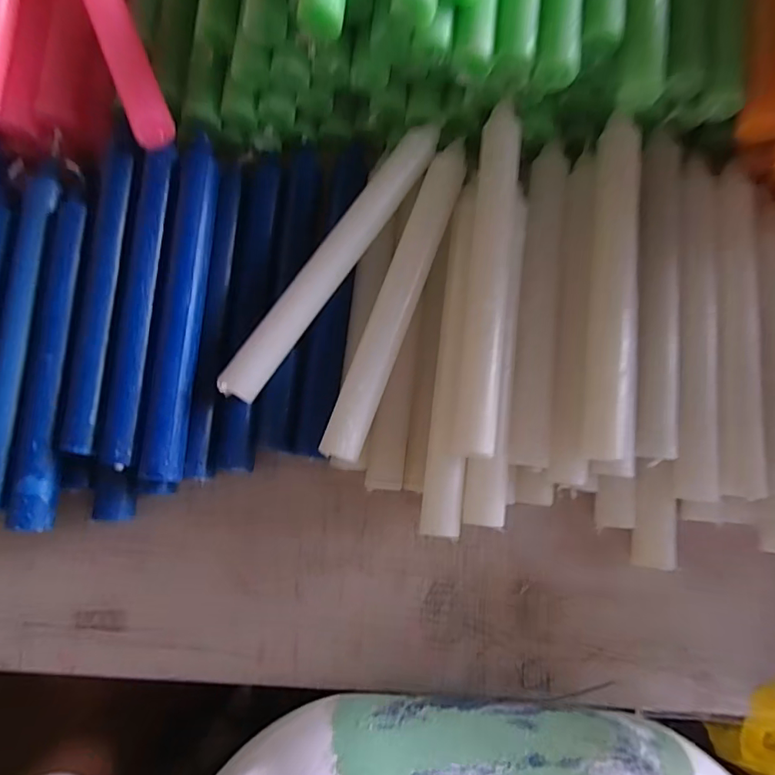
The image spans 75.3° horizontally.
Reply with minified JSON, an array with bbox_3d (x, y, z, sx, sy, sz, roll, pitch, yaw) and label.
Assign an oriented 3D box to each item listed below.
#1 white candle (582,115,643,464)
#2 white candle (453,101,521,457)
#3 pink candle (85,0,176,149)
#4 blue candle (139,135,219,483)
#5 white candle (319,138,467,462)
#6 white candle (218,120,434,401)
[{"bbox_3d":[0.126,-0.057,0.284,0.021,0.021,0.192,6,82,2],"label":"white candle"},{"bbox_3d":[0.057,-0.062,0.283,0.022,0.023,0.197,6,82,2],"label":"white candle"},{"bbox_3d":[-0.171,-0.238,0.306,0.022,0.028,0.204,-22,82,-2],"label":"pink candle"},{"bbox_3d":[-0.120,-0.049,0.296,0.020,0.022,0.203,4,82,1],"label":"blue candle"},{"bbox_3d":[0.007,-0.054,0.294,0.023,0.024,0.198,20,83,4],"label":"white candle"},{"bbox_3d":[-0.030,-0.076,0.295,0.022,0.016,0.196,34,84,5],"label":"white candle"}]

